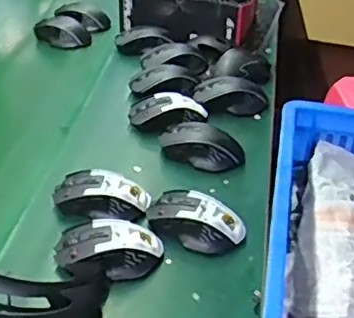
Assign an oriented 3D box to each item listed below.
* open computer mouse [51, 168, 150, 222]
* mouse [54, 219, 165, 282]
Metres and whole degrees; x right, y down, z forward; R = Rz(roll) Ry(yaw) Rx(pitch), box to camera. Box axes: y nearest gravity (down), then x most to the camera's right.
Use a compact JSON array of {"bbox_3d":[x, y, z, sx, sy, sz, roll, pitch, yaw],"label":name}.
[{"bbox_3d":[-0.093,0.045,0.715,0.117,0.041,0.064,7,38,7],"label":"open computer mouse"},{"bbox_3d":[-0.075,0.101,0.645,0.114,0.041,0.068,-8,39,-12],"label":"mouse"}]

